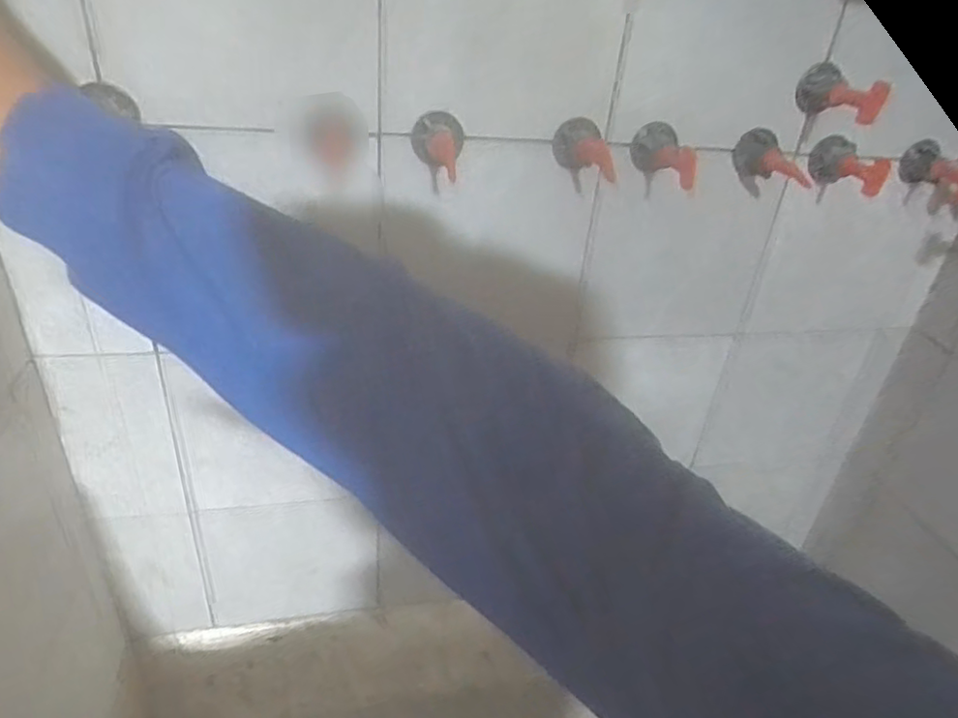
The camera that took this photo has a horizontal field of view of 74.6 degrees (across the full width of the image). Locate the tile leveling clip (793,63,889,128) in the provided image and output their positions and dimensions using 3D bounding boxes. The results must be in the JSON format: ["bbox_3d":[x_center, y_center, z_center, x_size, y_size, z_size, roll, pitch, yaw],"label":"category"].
[{"bbox_3d":[0.231,-0.171,0.404,0.049,0.030,0.041,18,34,19],"label":"tile leveling clip"}]

